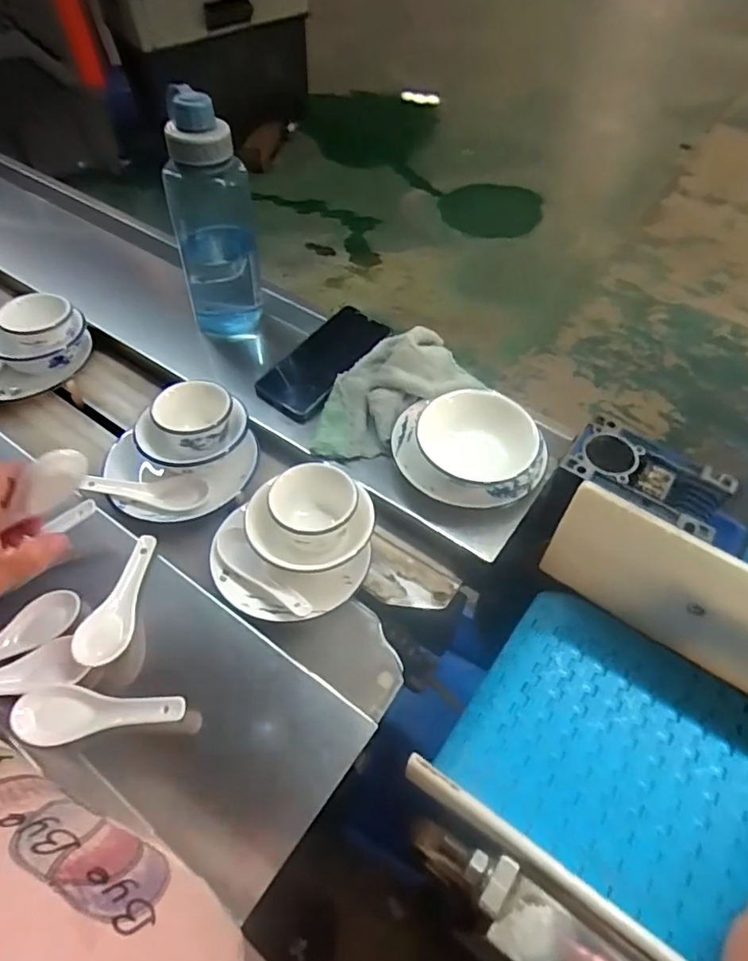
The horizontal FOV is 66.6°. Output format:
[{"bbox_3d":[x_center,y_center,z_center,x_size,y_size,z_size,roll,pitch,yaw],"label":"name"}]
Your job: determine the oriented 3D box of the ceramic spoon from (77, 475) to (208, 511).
[{"bbox_3d":[-0.227,0.009,0.563,0.117,0.015,0.032,6,54,-11],"label":"ceramic spoon"}]

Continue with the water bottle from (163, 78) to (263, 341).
[{"bbox_3d":[-0.181,-0.283,0.636,0.092,0.241,0.082,-13,55,-8],"label":"water bottle"}]

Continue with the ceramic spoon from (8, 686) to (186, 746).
[{"bbox_3d":[-0.203,0.172,0.422,0.127,0.016,0.038,-2,55,-1],"label":"ceramic spoon"}]

